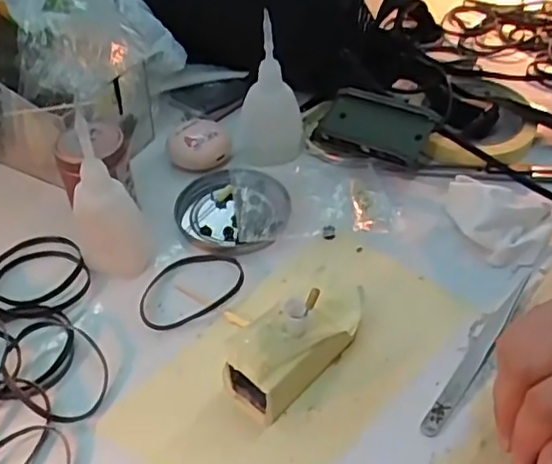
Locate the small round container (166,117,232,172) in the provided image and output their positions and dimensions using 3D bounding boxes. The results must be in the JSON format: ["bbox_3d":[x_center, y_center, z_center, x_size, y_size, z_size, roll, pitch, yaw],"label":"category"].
[{"bbox_3d":[-0.059,-0.067,0.487,0.041,0.019,0.045,-1,43,0],"label":"small round container"}]

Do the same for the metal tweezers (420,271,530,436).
[{"bbox_3d":[0.116,0.065,0.366,0.015,0.004,0.130,26,49,26],"label":"metal tweezers"}]

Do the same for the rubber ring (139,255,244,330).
[{"bbox_3d":[-0.053,0.035,0.399,0.072,0.005,0.044,-25,48,-24],"label":"rubber ring"}]

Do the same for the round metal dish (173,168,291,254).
[{"bbox_3d":[-0.030,-0.016,0.449,0.080,0.013,0.078,-1,43,0],"label":"round metal dish"}]

